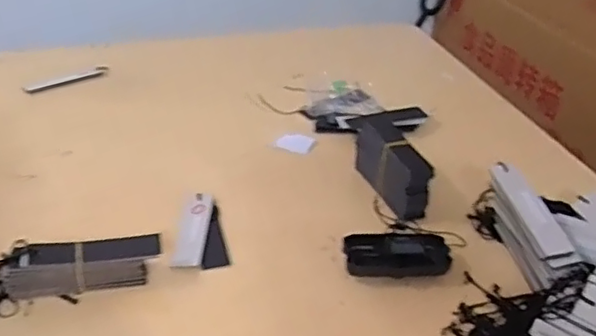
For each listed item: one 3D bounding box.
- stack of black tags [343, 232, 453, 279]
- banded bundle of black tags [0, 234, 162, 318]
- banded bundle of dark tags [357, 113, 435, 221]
[{"bbox_3d":[0.105,0.091,0.637,0.111,0.040,0.049,0,34,-5],"label":"stack of black tags"},{"bbox_3d":[-0.224,0.099,0.596,0.171,0.051,0.041,-7,35,-15],"label":"banded bundle of black tags"},{"bbox_3d":[0.115,-0.005,0.743,0.036,0.076,0.138,-8,36,-16],"label":"banded bundle of dark tags"}]

